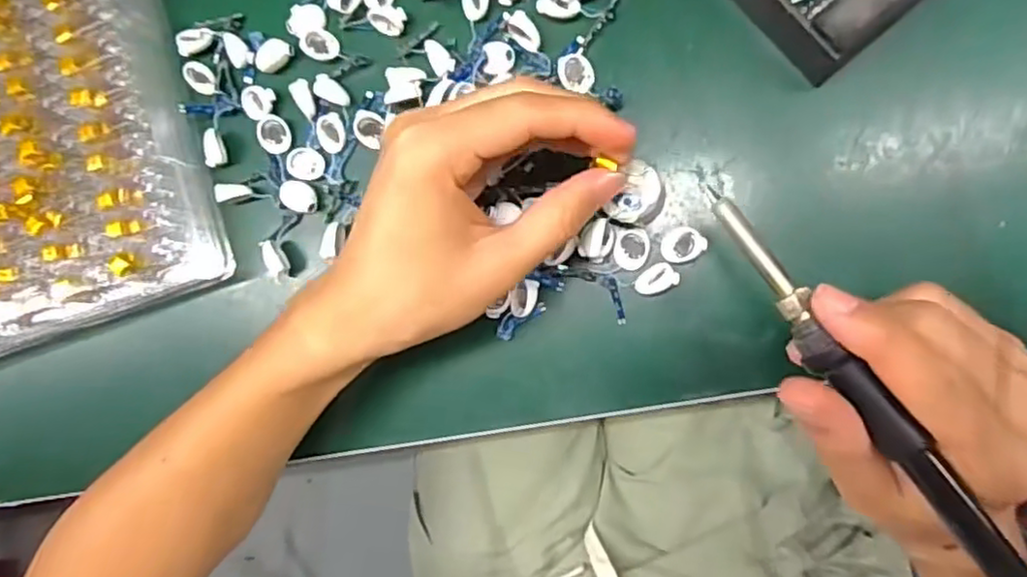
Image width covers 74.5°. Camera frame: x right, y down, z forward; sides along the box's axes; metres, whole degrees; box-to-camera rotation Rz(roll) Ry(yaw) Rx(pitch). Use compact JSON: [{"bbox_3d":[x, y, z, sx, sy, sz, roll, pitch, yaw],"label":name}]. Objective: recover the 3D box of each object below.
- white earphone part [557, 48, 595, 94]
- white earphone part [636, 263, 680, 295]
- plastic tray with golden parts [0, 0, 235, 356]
[{"bbox_3d":[0.029,-0.100,0.313,0.016,0.005,0.018,-24,86,12],"label":"white earphone part"},{"bbox_3d":[0.065,-0.004,0.306,0.019,0.005,0.012,-29,85,11],"label":"white earphone part"},{"bbox_3d":[-0.292,-0.065,0.366,0.251,0.028,0.195,-17,87,12],"label":"plastic tray with golden parts"}]

